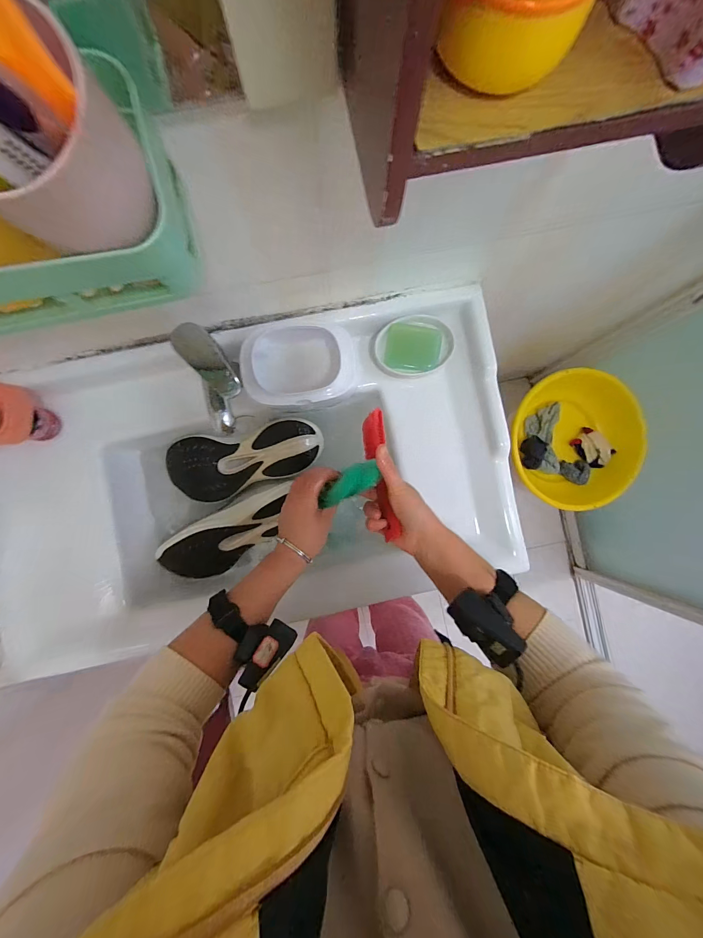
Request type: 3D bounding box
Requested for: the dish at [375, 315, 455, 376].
[{"bbox_3d":[0.099,-0.196,0.536,0.122,0.035,0.093,4,87,-1],"label":"dish"}]

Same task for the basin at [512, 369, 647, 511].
[{"bbox_3d":[0.584,-0.064,0.904,0.326,0.135,0.358,0,87,-2],"label":"basin"}]

